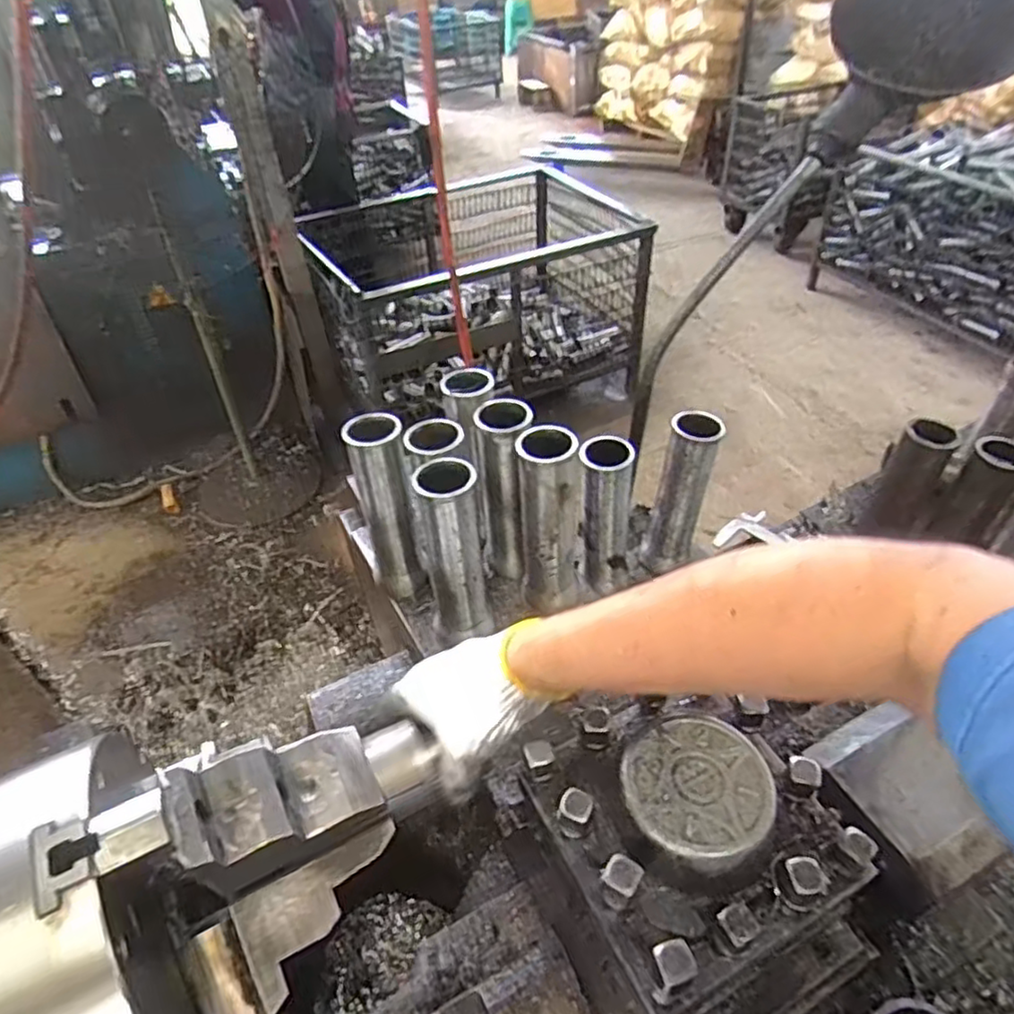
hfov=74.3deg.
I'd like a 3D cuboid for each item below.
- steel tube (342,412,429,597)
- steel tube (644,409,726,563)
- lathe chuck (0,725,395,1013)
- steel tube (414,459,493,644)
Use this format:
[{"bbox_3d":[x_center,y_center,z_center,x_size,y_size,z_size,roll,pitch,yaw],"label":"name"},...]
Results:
[{"bbox_3d":[-0.113,0.004,0.649,0.051,0.186,0.064,-16,44,-14],"label":"steel tube"},{"bbox_3d":[0.189,-0.014,0.726,0.058,0.184,0.055,11,45,15],"label":"steel tube"},{"bbox_3d":[-0.216,0.241,0.393,0.301,0.162,0.162,-22,46,-19],"label":"lathe chuck"},{"bbox_3d":[-0.046,0.044,0.595,0.050,0.184,0.052,-15,44,-12],"label":"steel tube"}]

